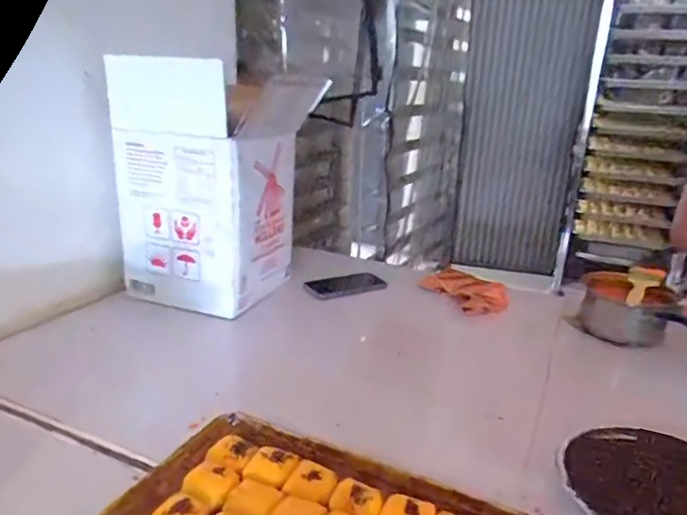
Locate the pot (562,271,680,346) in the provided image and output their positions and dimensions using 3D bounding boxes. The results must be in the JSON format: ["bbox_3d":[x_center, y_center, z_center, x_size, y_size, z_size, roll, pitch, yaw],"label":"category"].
[{"bbox_3d":[0.510,0.099,1.003,0.165,0.107,0.152,3,19,-1],"label":"pot"}]

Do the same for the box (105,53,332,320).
[{"bbox_3d":[-0.253,-0.135,1.032,0.268,0.409,0.249,8,20,16],"label":"box"}]

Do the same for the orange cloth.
[{"bbox_3d":[0.252,0.067,1.131,0.128,0.053,0.174,-13,23,-34],"label":"orange cloth"}]

